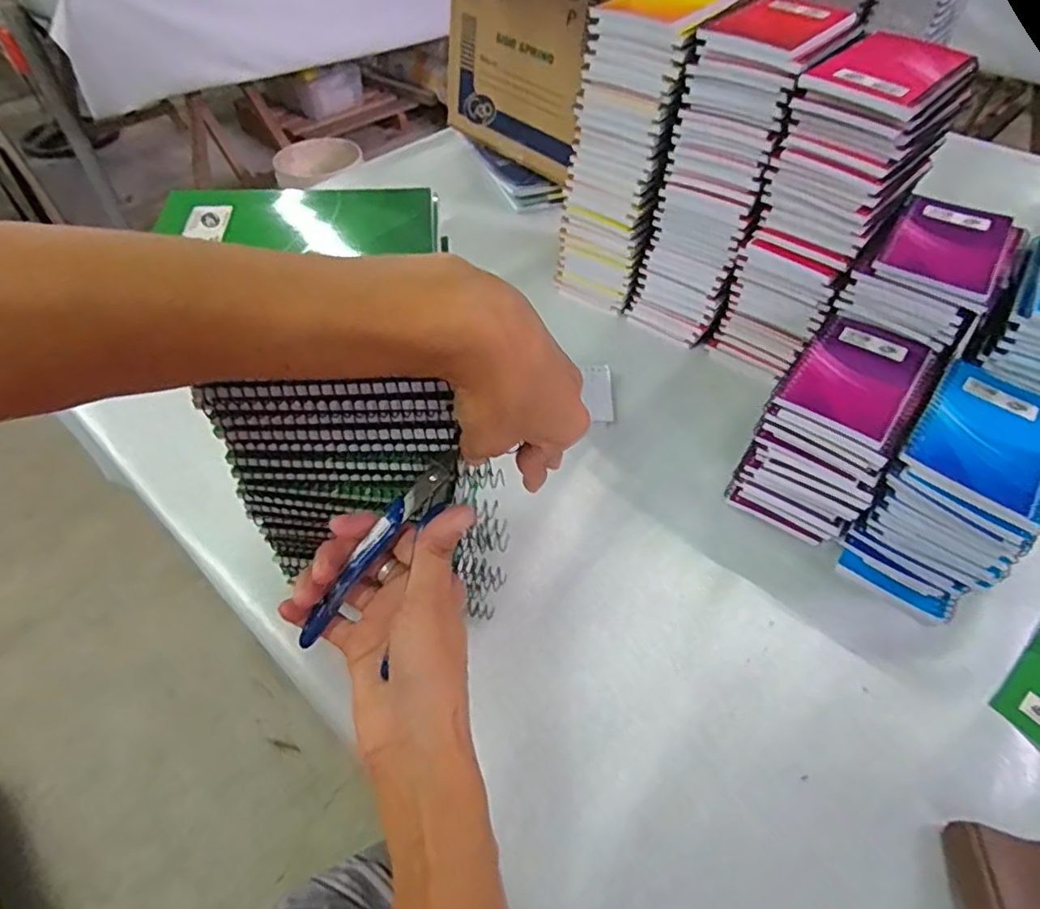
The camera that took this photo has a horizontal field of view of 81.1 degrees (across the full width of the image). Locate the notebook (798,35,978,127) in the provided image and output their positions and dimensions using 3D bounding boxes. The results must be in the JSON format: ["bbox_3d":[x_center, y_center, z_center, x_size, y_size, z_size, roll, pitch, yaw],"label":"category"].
[{"bbox_3d":[0.278,-0.284,0.451,0.084,0.017,0.121,37,59,27],"label":"notebook"}]

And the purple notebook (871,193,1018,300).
[{"bbox_3d":[0.346,-0.171,0.492,0.080,0.011,0.122,31,56,23],"label":"purple notebook"}]

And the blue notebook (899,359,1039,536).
[{"bbox_3d":[0.344,-0.015,0.436,0.094,0.015,0.135,35,57,25],"label":"blue notebook"}]

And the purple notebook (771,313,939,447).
[{"bbox_3d":[0.265,-0.062,0.475,0.083,0.010,0.129,32,56,23],"label":"purple notebook"}]

